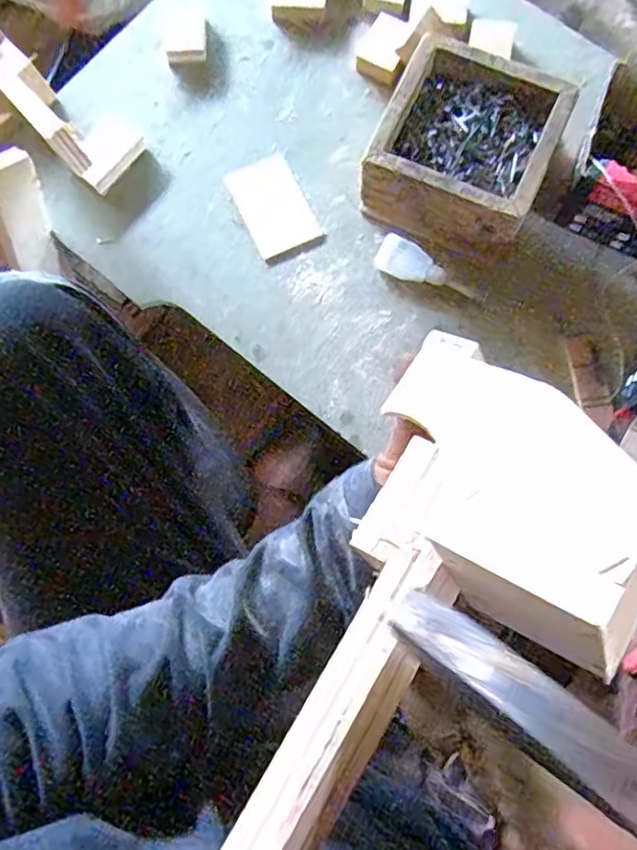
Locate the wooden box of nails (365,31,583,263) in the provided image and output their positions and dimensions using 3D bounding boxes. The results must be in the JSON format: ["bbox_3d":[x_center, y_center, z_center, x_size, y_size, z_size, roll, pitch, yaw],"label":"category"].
[{"bbox_3d":[0.127,-0.239,0.553,0.142,0.066,0.157,26,79,8],"label":"wooden box of nails"}]

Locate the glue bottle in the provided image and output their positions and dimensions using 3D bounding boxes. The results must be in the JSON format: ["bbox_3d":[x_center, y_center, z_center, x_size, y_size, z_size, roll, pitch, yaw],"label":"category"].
[{"bbox_3d":[0.096,-0.138,0.559,0.090,0.017,0.032,26,79,8],"label":"glue bottle"}]

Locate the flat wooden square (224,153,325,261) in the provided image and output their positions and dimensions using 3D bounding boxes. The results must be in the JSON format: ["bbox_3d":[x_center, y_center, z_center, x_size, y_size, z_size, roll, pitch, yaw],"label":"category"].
[{"bbox_3d":[-0.043,-0.205,0.585,0.061,0.006,0.093,-27,77,-4],"label":"flat wooden square"}]

